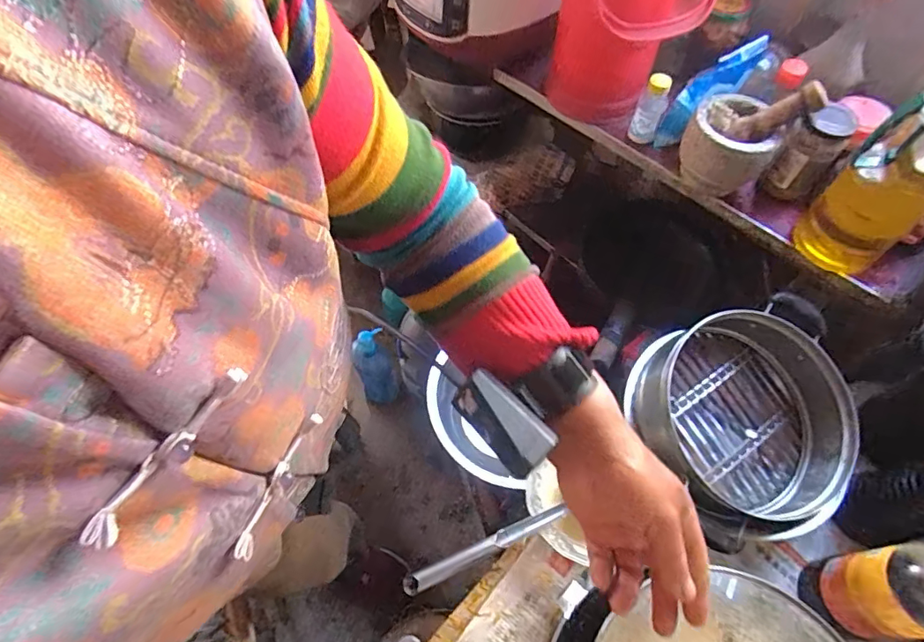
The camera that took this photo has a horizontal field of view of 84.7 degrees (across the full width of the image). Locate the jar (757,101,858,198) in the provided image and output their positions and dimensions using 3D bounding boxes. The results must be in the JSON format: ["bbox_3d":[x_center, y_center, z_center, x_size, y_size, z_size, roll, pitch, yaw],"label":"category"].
[{"bbox_3d":[0.459,-0.223,0.673,0.065,0.119,0.069,39,68,19],"label":"jar"}]

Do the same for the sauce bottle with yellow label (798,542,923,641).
[{"bbox_3d":[0.440,0.267,0.496,0.070,0.288,0.088,-2,61,-2],"label":"sauce bottle with yellow label"}]

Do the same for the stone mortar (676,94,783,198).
[{"bbox_3d":[0.363,-0.239,0.705,0.112,0.105,0.096,29,65,15],"label":"stone mortar"}]

